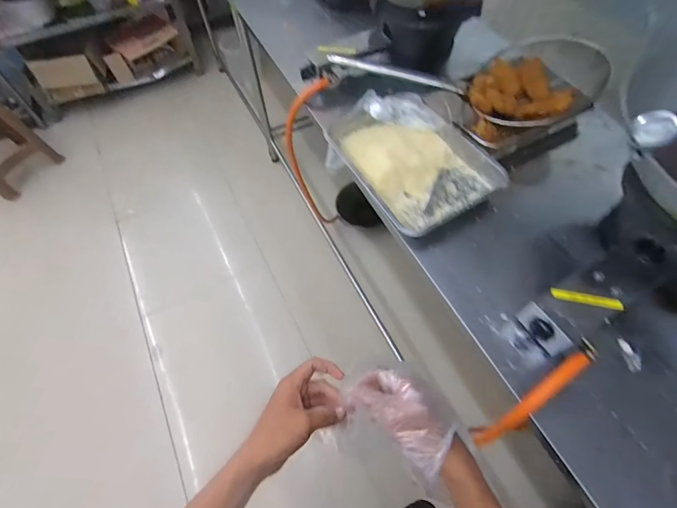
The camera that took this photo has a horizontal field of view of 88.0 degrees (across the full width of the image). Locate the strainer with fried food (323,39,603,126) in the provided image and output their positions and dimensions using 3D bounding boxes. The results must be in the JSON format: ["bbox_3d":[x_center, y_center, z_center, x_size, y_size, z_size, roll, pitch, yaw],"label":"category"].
[{"bbox_3d":[0.346,-0.504,0.930,0.624,0.110,0.311,23,63,15],"label":"strainer with fried food"}]

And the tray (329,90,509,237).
[{"bbox_3d":[0.167,-0.237,0.851,0.277,0.066,0.399,-28,62,-14],"label":"tray"}]

